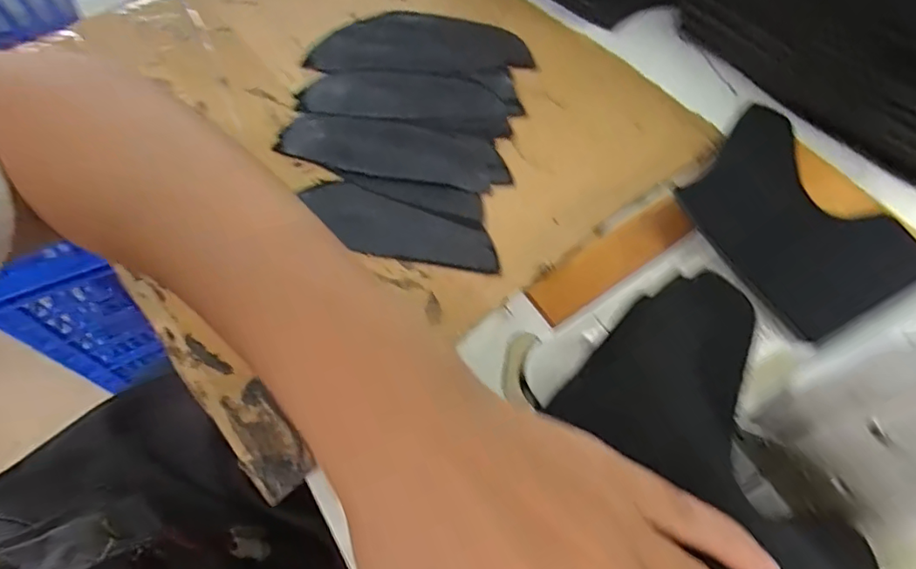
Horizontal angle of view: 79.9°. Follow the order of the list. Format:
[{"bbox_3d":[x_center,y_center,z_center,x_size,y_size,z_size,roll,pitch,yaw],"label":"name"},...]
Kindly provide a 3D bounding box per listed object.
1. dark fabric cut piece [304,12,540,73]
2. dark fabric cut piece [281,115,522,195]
[{"bbox_3d":[-0.033,-0.167,0.391,0.143,0.011,0.059,5,61,2],"label":"dark fabric cut piece"},{"bbox_3d":[-0.041,-0.086,0.353,0.146,0.007,0.047,11,61,5],"label":"dark fabric cut piece"}]

